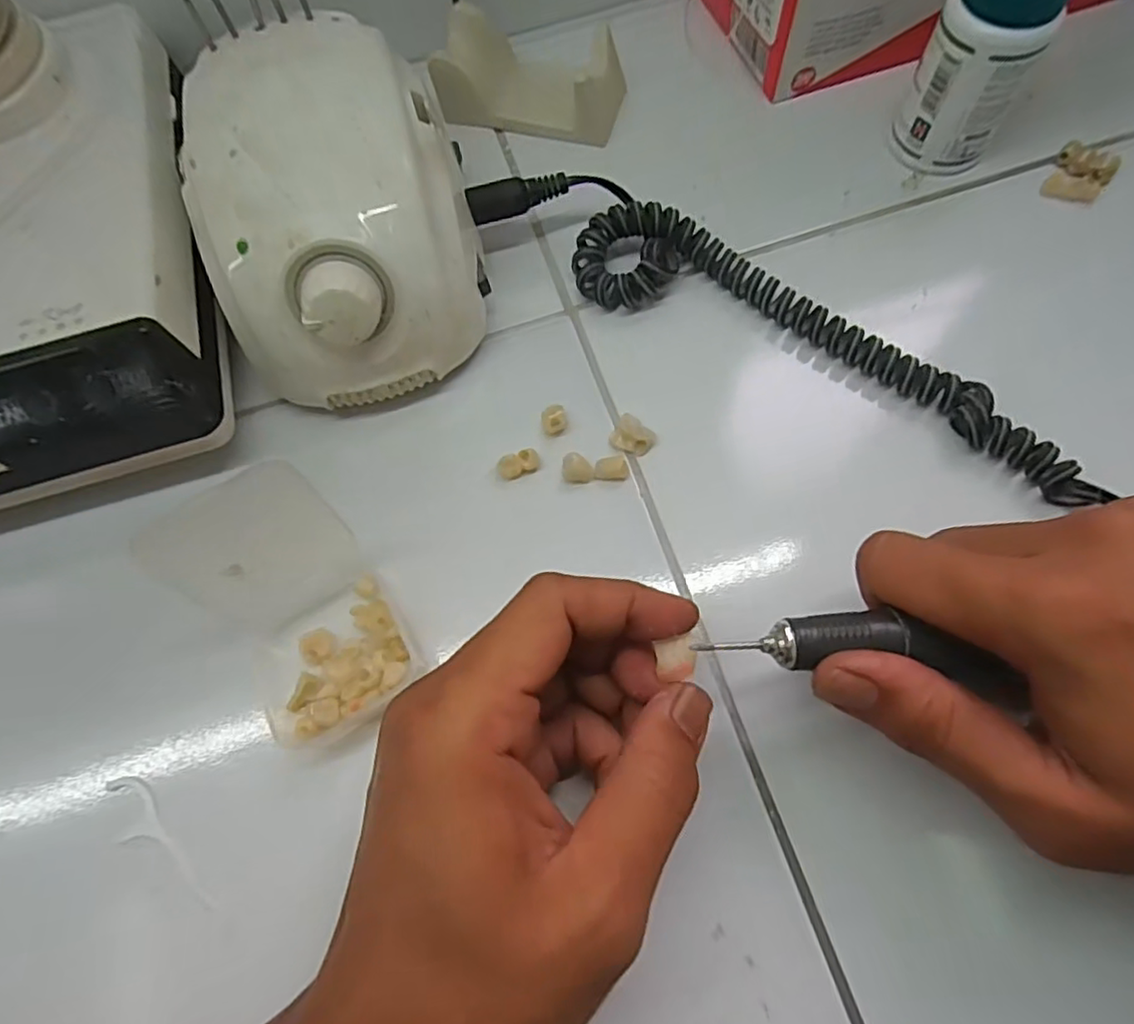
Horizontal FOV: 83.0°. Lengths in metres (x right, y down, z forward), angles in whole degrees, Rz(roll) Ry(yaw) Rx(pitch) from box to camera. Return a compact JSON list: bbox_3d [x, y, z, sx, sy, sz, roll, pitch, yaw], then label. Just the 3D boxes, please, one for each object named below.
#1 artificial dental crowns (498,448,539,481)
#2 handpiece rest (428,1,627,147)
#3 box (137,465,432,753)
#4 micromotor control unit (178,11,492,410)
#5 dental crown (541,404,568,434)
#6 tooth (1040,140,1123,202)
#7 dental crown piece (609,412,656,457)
[{"bbox_3d":[-0.020,-0.020,0.265,0.017,0.008,0.009,-23,70,-6],"label":"artificial dental crowns"},{"bbox_3d":[-0.018,-0.223,0.329,0.091,0.033,0.055,10,70,7],"label":"handpiece rest"},{"bbox_3d":[-0.094,0.035,0.221,0.055,0.055,0.078,-29,71,-8],"label":"box"},{"bbox_3d":[-0.090,-0.120,0.269,0.097,0.081,0.130,-14,69,-3],"label":"micromotor control unit"},{"bbox_3d":[-0.005,-0.039,0.272,0.011,0.009,0.010,-1,69,2],"label":"dental crown"},{"bbox_3d":[0.239,-0.158,0.300,0.025,0.010,0.029,41,76,16],"label":"tooth"},{"bbox_3d":[0.028,-0.031,0.267,0.017,0.008,0.014,34,74,14],"label":"dental crown piece"}]

